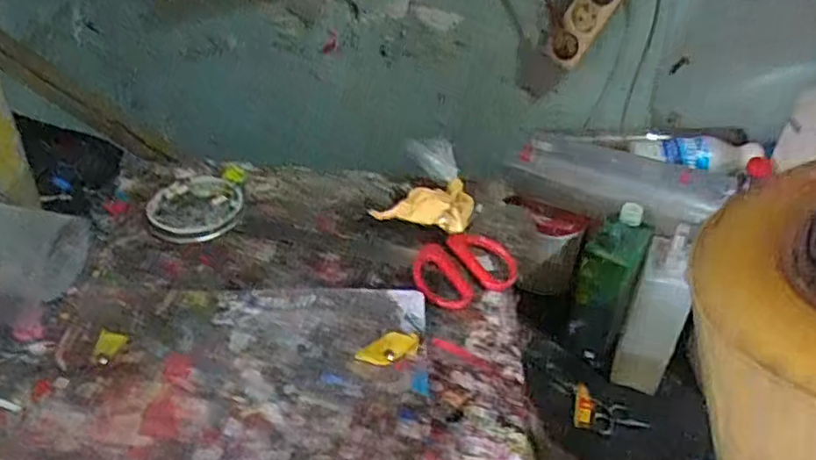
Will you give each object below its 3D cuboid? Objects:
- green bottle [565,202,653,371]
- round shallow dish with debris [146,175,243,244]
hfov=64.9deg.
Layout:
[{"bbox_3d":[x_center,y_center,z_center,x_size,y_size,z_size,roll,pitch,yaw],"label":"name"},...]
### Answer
[{"bbox_3d":[0.262,0.074,0.844,0.069,0.205,0.079,24,44,26],"label":"green bottle"},{"bbox_3d":[-0.227,-0.024,0.682,0.097,0.010,0.110,-1,39,-6],"label":"round shallow dish with debris"}]

